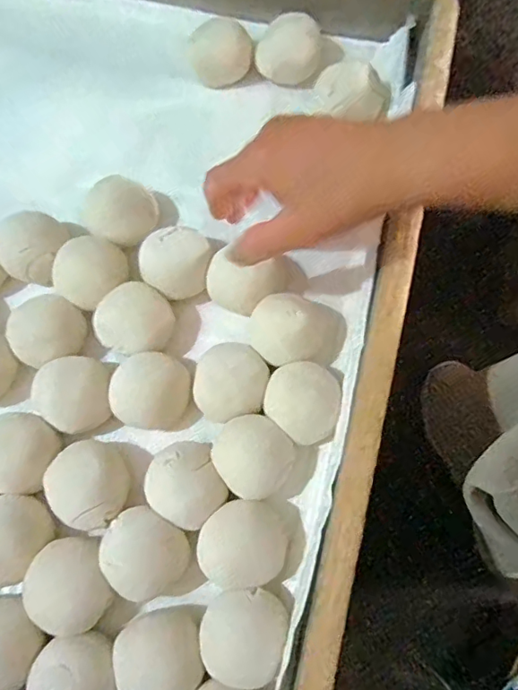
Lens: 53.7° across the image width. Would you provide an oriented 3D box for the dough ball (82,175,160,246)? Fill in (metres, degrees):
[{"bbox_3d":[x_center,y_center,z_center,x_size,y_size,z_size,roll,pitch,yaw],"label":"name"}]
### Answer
[{"bbox_3d":[-0.109,-0.100,0.401,0.057,0.036,0.049,-17,73,-2],"label":"dough ball"}]

